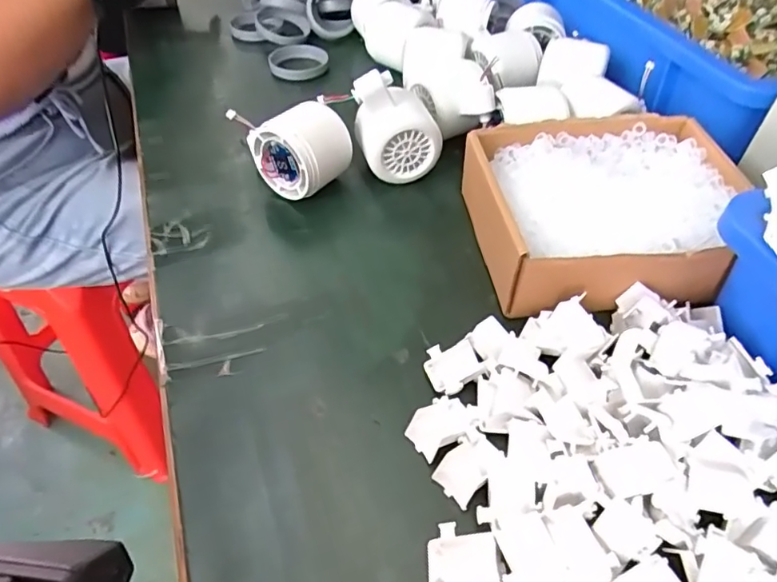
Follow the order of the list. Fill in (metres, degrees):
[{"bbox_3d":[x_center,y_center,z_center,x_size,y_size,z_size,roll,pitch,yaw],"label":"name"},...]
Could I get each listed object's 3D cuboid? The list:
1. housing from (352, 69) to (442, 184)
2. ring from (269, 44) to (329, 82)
[{"bbox_3d":[0.005,-0.121,0.415,0.049,0.083,0.048,-25,53,-21],"label":"housing"},{"bbox_3d":[-0.091,-0.233,0.562,0.059,0.009,0.063,0,48,0],"label":"ring"}]

